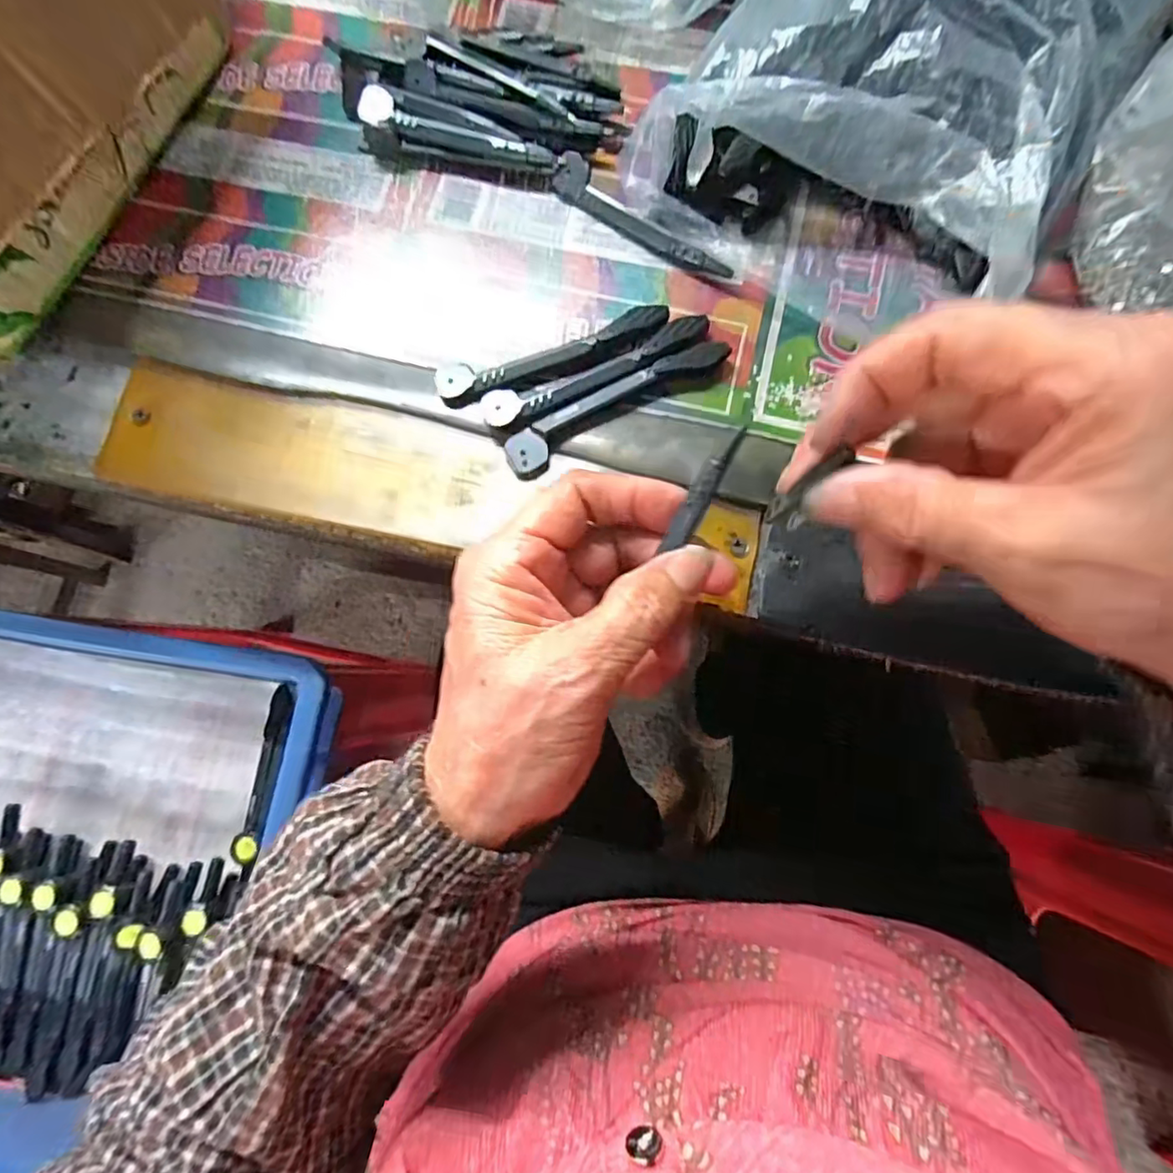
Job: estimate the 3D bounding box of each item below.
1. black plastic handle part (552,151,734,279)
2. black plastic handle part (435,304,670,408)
[{"bbox_3d":[0.024,-0.169,0.274,0.097,0.009,0.016,41,82,9],"label":"black plastic handle part"},{"bbox_3d":[-0.014,-0.101,0.259,0.106,0.010,0.020,-16,78,-3],"label":"black plastic handle part"}]

